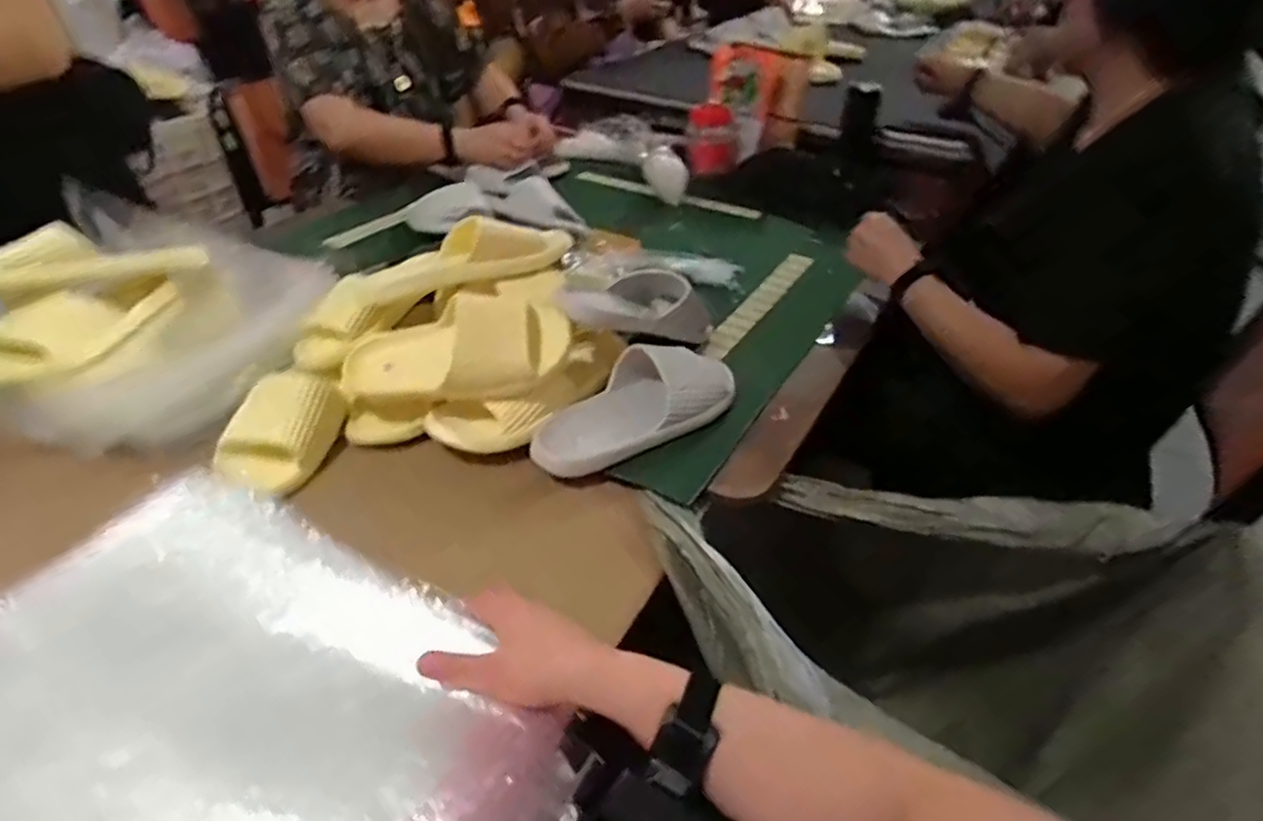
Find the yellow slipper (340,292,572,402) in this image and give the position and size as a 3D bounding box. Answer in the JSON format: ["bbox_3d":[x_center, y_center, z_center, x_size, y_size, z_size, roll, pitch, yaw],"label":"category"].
[{"bbox_3d":[-0.192,-0.073,0.735,0.237,0.091,0.107,-11,38,7],"label":"yellow slipper"}]

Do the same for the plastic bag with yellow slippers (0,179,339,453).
[{"bbox_3d":[-0.594,-0.128,0.808,0.387,0.127,0.335,19,42,22],"label":"plastic bag with yellow slippers"}]

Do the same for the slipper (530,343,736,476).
[{"bbox_3d":[0.004,-0.014,0.760,0.253,0.083,0.090,-20,43,-24],"label":"slipper"}]

